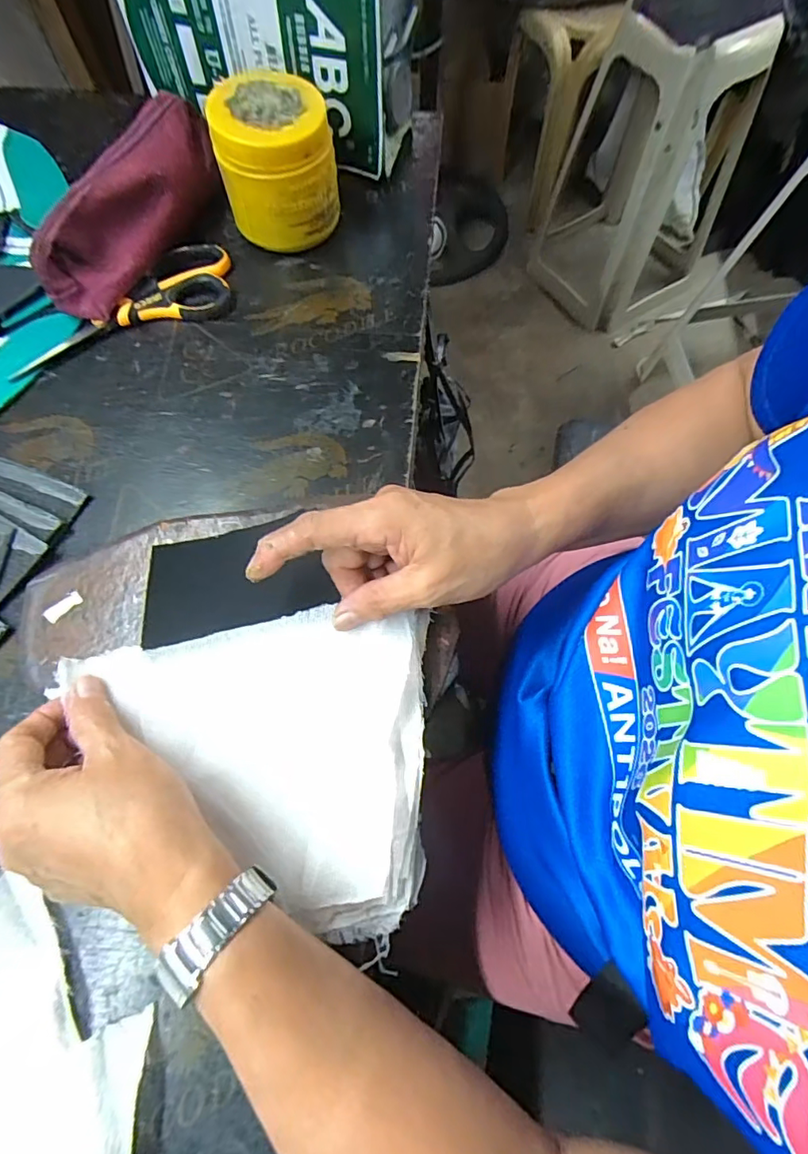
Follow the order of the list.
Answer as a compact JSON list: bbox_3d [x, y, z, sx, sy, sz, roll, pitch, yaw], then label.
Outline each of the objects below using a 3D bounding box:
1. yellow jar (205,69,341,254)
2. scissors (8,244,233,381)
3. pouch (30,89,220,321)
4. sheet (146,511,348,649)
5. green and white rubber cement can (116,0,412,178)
[{"bbox_3d":[-0.106,-0.342,0.442,0.092,0.098,0.082,-14,69,-6],"label":"yellow jar"},{"bbox_3d":[-0.237,-0.230,0.442,0.192,0.017,0.077,-24,70,-10],"label":"scissors"},{"bbox_3d":[-0.221,-0.314,0.446,0.067,0.071,0.216,14,68,5],"label":"pouch"},{"bbox_3d":[-0.102,-0.002,0.314,0.106,0.009,0.068,-15,62,-5],"label":"sheet"},{"bbox_3d":[-0.115,-0.477,0.460,0.234,0.156,0.103,17,69,6],"label":"green and white rubber cement can"}]

